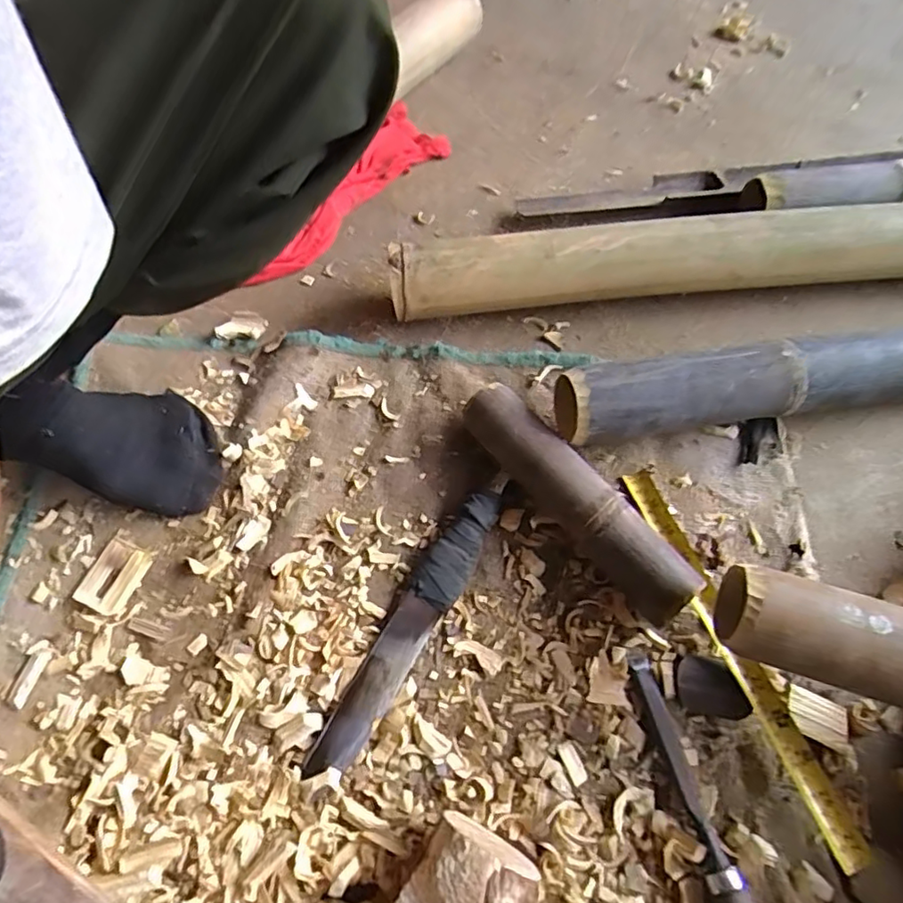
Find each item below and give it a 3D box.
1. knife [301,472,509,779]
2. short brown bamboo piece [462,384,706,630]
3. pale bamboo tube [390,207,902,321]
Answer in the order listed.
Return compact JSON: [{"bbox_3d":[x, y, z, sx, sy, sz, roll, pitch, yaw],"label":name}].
[{"bbox_3d":[-0.027,0.125,0.460,0.037,0.022,0.256,29,67,13],"label":"knife"},{"bbox_3d":[0.098,0.037,0.484,0.046,0.053,0.226,-36,69,-17],"label":"short brown bamboo piece"},{"bbox_3d":[0.251,-0.183,0.586,0.609,0.085,0.059,-4,64,-3],"label":"pale bamboo tube"}]

